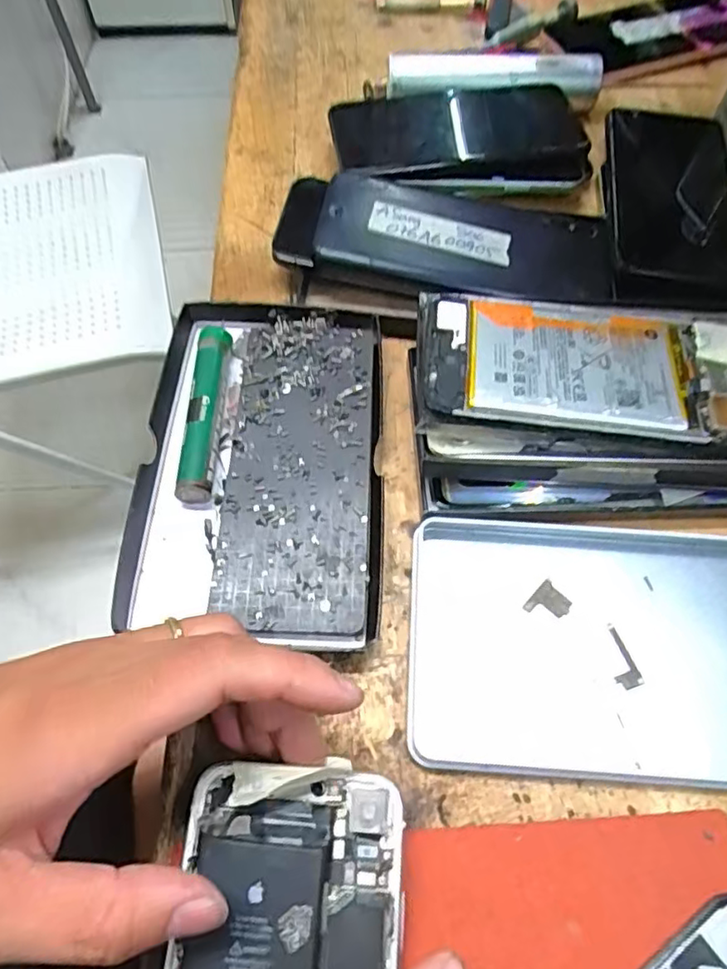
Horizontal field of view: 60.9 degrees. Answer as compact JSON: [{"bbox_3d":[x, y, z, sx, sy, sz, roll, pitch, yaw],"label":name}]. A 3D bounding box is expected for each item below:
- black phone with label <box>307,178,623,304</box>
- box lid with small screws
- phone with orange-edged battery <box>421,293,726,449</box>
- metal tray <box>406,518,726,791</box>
[{"bbox_3d":[0.057,-0.133,0.339,0.159,0.012,0.067,8,70,-5],"label":"black phone with label"},{"bbox_3d":[-0.048,-0.014,0.287,0.110,0.014,0.171,0,63,0],"label":"box lid with small screws"},{"bbox_3d":[0.107,-0.053,0.273,0.158,0.007,0.074,5,61,1],"label":"phone with orange-edged battery"},{"bbox_3d":[0.112,0.066,0.255,0.183,0.014,0.103,4,63,1],"label":"metal tray"}]

